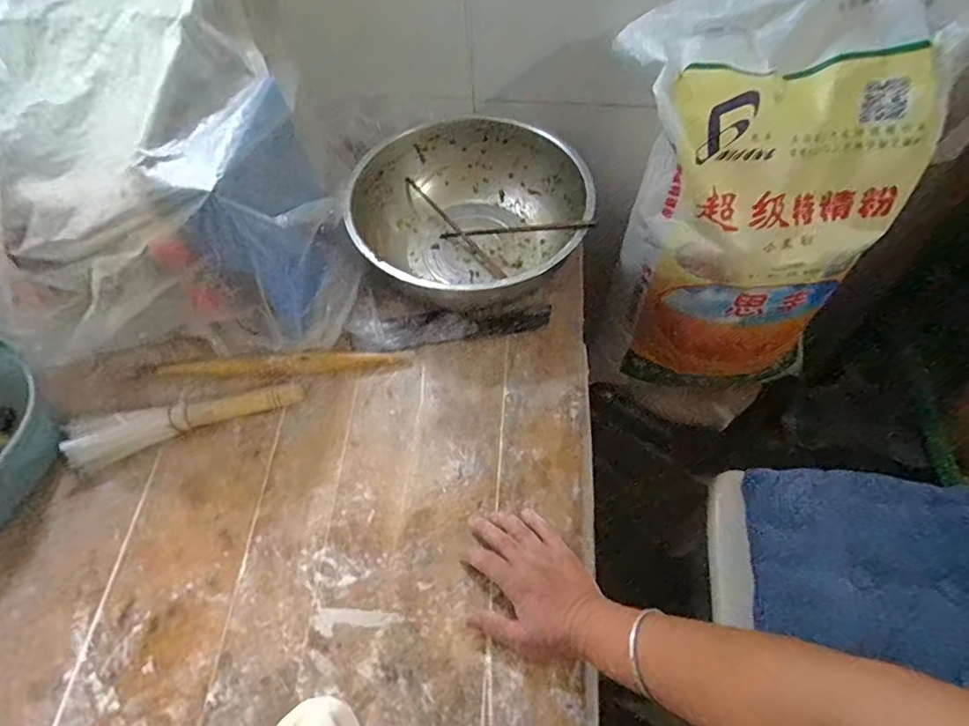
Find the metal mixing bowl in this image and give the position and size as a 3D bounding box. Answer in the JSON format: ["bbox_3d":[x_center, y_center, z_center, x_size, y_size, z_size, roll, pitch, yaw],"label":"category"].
[{"bbox_3d":[-0.020,-0.198,0.732,0.303,0.108,0.272,-9,59,-4],"label":"metal mixing bowl"}]

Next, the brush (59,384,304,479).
[{"bbox_3d":[-0.339,0.061,0.623,0.251,0.038,0.053,-17,60,-8],"label":"brush"}]

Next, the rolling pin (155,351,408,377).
[{"bbox_3d":[-0.244,0.002,0.667,0.306,0.029,0.025,-3,59,0],"label":"rolling pin"}]

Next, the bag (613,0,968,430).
[{"bbox_3d":[0.405,-0.261,0.882,0.389,0.599,0.379,33,66,18],"label":"bag"}]

